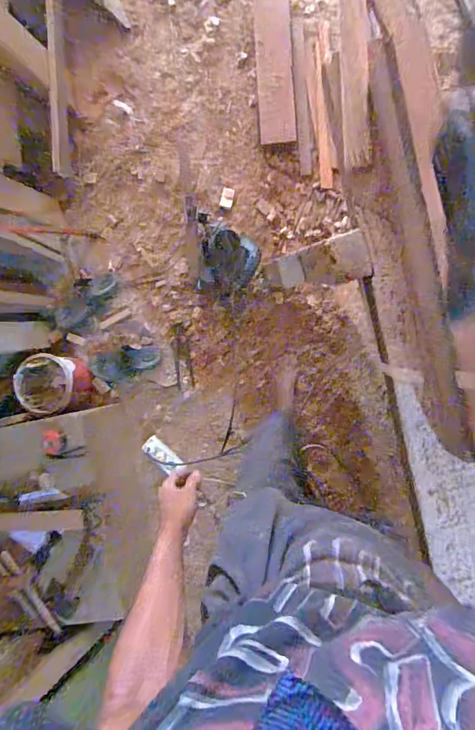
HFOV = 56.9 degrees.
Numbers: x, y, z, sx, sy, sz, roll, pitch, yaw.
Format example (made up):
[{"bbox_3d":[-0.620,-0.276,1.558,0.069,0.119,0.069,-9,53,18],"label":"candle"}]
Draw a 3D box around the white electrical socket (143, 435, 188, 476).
[{"bbox_3d":[-0.243,0.305,1.444,0.151,0.028,0.058,46,69,-7],"label":"white electrical socket"}]

